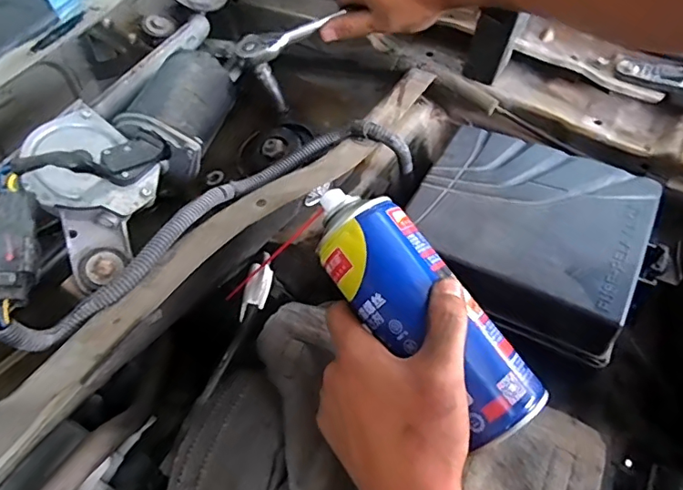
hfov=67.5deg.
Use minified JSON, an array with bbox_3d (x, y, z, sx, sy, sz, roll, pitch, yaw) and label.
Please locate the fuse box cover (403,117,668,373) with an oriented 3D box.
[{"bbox_3d":[0.154,-0.012,0.434,0.180,0.053,0.165,20,56,21],"label":"fuse box cover"}]

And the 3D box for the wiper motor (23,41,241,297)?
[{"bbox_3d":[-0.142,-0.069,0.353,0.081,0.065,0.185,19,55,19],"label":"wiper motor"}]

